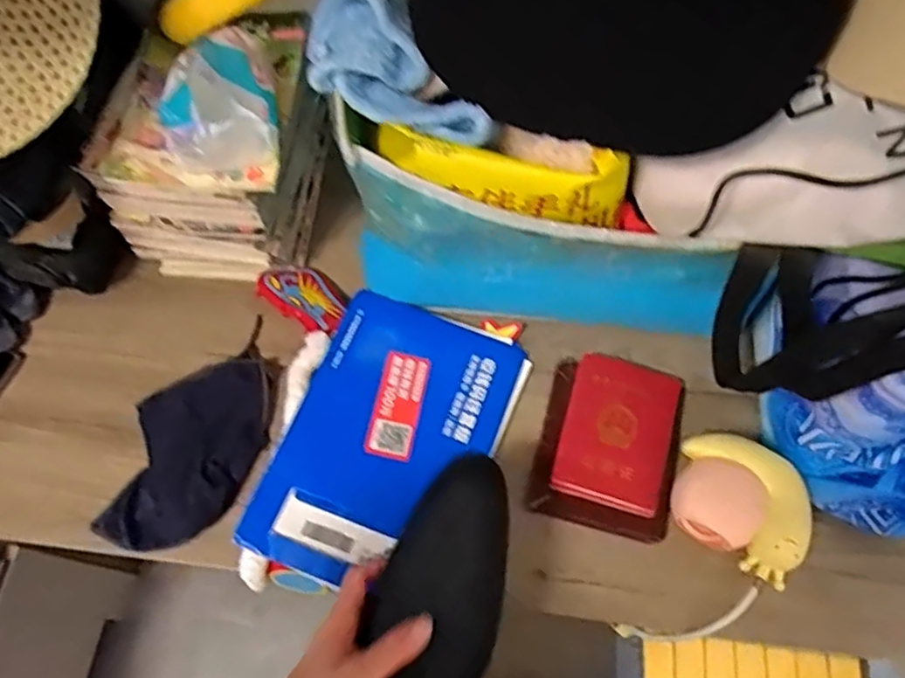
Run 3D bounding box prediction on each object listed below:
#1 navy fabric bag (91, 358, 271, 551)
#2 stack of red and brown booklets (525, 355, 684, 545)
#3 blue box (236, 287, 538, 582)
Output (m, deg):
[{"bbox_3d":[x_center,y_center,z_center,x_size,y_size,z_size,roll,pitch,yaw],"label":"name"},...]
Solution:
[{"bbox_3d":[-0.237,0.102,0.606,0.116,0.029,0.178,12,66,7],"label":"navy fabric bag"},{"bbox_3d":[0.144,0.091,0.604,0.121,0.027,0.155,14,66,8],"label":"stack of red and brown booklets"},{"bbox_3d":[-0.055,0.088,0.598,0.177,0.028,0.260,21,67,11],"label":"blue box"}]

